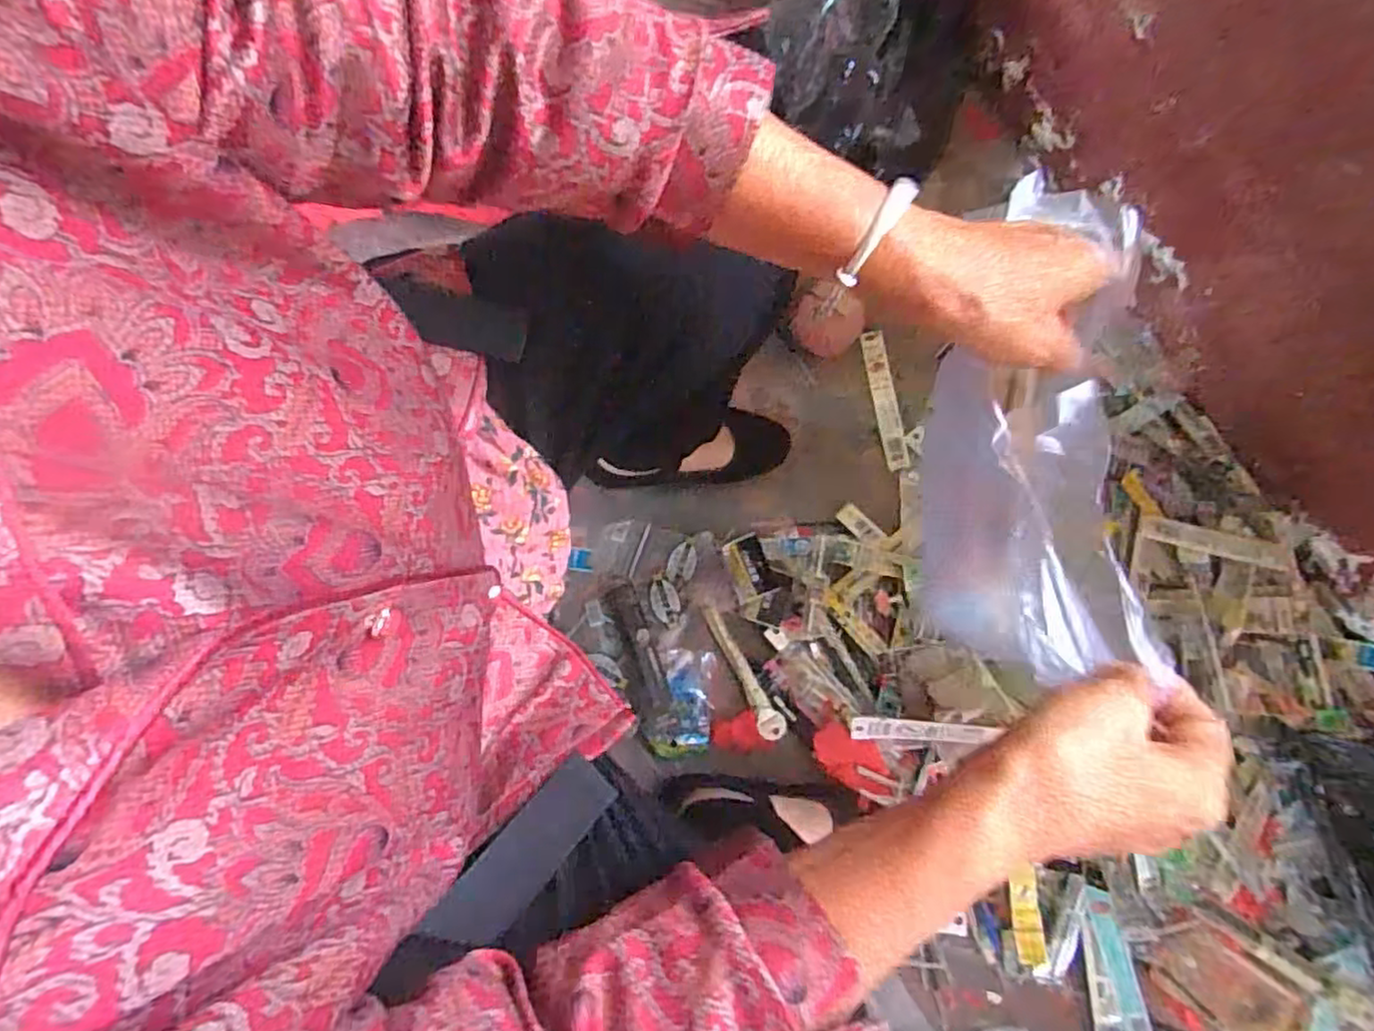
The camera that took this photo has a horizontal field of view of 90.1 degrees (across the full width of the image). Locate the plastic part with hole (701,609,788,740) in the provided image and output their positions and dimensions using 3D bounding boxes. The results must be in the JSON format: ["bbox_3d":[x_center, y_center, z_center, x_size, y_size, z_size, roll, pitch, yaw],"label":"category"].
[{"bbox_3d":[0.059,0.168,0.737,0.027,0.010,0.154,-28,77,-5],"label":"plastic part with hole"}]

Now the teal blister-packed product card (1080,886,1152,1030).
[{"bbox_3d":[0.407,0.437,0.655,0.054,0.015,0.154,-7,84,-1],"label":"teal blister-packed product card"}]

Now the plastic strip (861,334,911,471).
[{"bbox_3d":[0.233,-0.136,0.804,0.027,0.008,0.169,-7,76,0],"label":"plastic strip"}]

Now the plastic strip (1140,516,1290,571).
[{"bbox_3d":[0.547,0.030,0.705,0.151,0.019,0.031,12,77,4],"label":"plastic strip"}]

